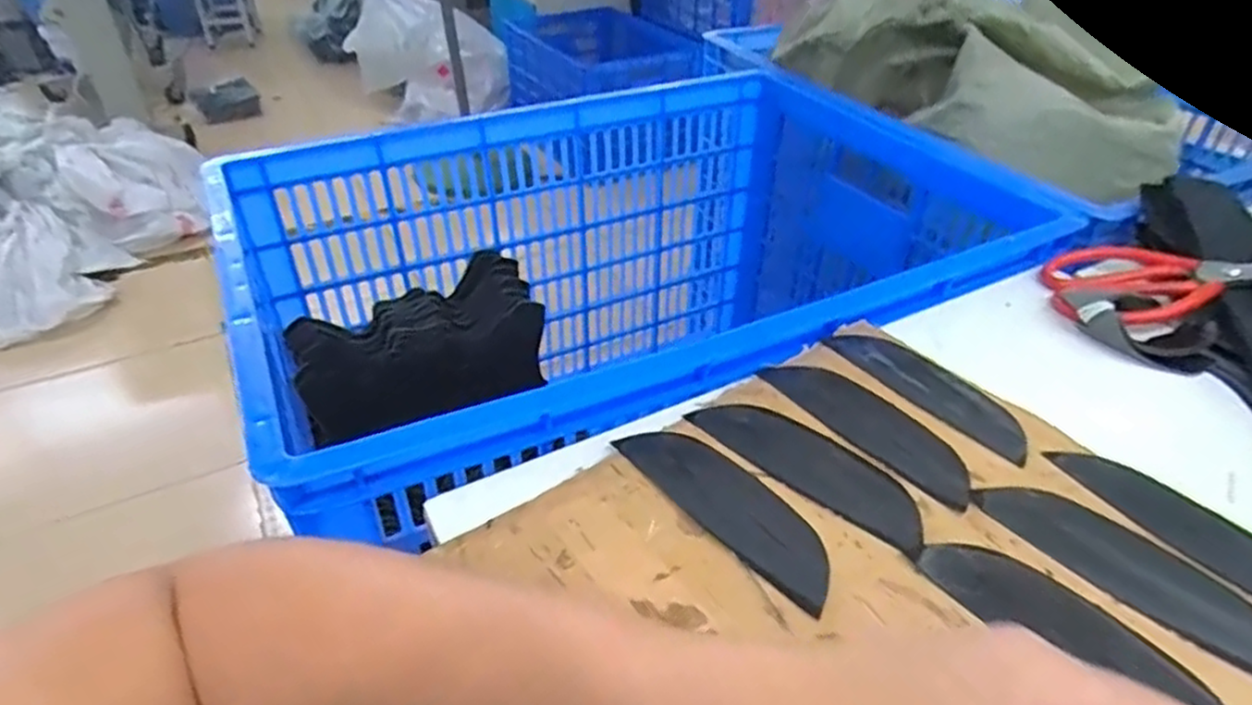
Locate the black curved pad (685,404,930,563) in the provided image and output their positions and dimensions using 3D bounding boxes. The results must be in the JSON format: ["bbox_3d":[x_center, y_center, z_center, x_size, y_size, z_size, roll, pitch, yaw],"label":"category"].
[{"bbox_3d":[0.108,0.062,0.423,0.144,0.009,0.051,32,46,31],"label":"black curved pad"}]

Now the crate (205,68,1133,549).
[{"bbox_3d":[0.015,-0.033,0.746,0.679,0.339,0.473,-17,41,-21],"label":"crate"}]

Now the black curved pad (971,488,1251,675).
[{"bbox_3d":[0.256,0.107,0.368,0.054,0.005,0.145,-25,46,-32],"label":"black curved pad"}]

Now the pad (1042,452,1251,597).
[{"bbox_3d":[0.306,0.093,0.389,0.044,0.009,0.145,-21,44,-28],"label":"pad"}]

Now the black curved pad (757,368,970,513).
[{"bbox_3d":[0.152,0.043,0.453,0.047,0.006,0.141,-25,46,-32],"label":"black curved pad"}]

